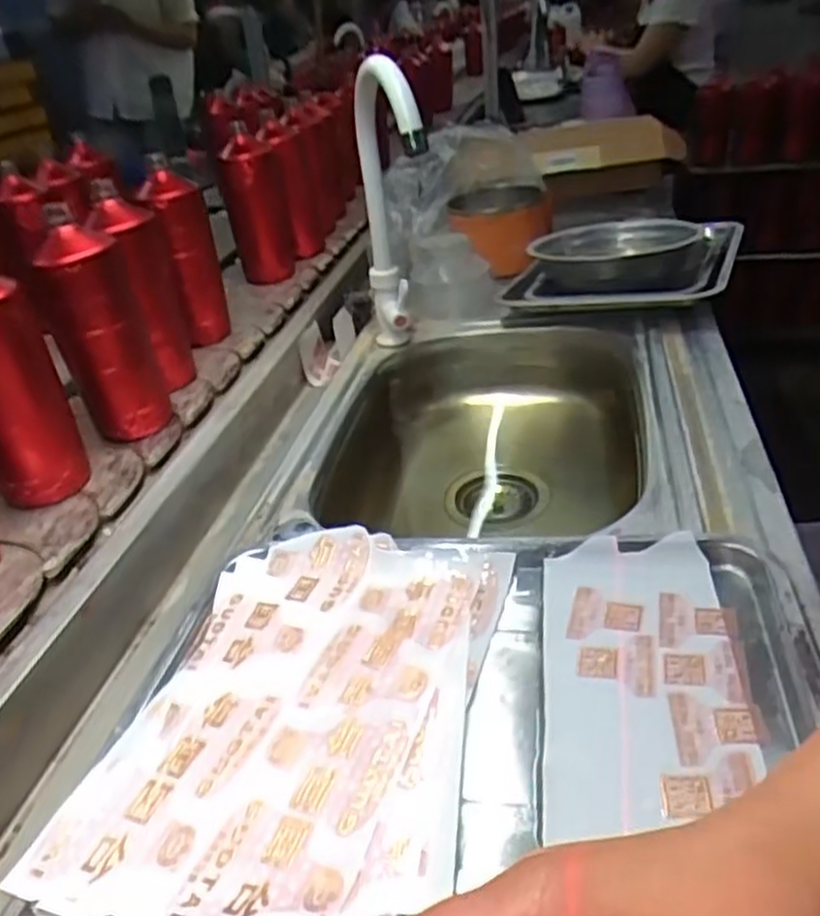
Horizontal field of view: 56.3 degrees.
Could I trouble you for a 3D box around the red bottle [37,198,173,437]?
[{"bbox_3d":[-0.284,-0.118,0.705,0.075,0.193,0.065,-9,32,-3],"label":"red bottle"}]

